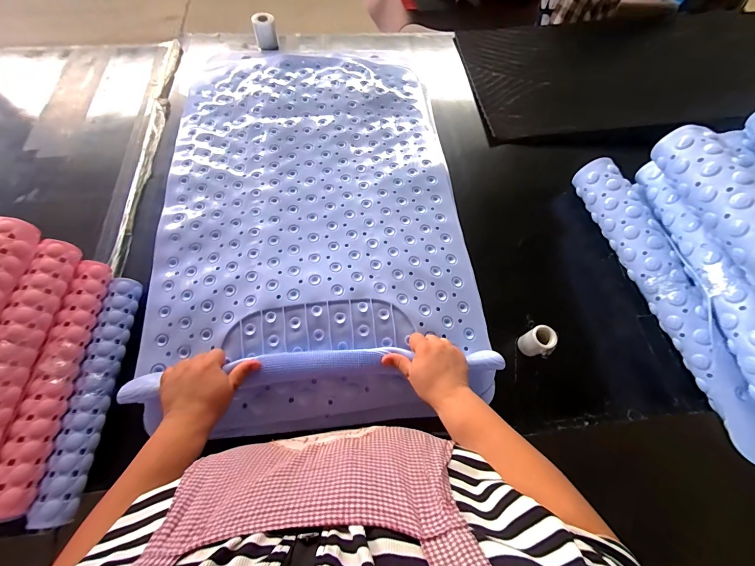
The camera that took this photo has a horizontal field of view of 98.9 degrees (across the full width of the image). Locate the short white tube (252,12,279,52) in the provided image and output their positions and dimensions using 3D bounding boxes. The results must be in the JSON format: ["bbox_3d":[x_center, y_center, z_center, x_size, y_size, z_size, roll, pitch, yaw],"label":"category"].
[{"bbox_3d":[-0.338,-0.757,0.978,0.065,0.074,0.063,-11,66,-8],"label":"short white tube"}]

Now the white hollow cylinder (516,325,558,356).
[{"bbox_3d":[0.296,0.110,0.600,0.047,0.059,0.046,-20,67,-12],"label":"white hollow cylinder"}]

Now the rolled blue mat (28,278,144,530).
[{"bbox_3d":[-0.454,0.165,0.520,0.041,0.036,0.367,0,65,-3],"label":"rolled blue mat"}]

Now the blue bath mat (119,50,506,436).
[{"bbox_3d":[-0.129,-0.169,0.689,0.591,0.086,0.861,-4,64,-5],"label":"blue bath mat"}]

